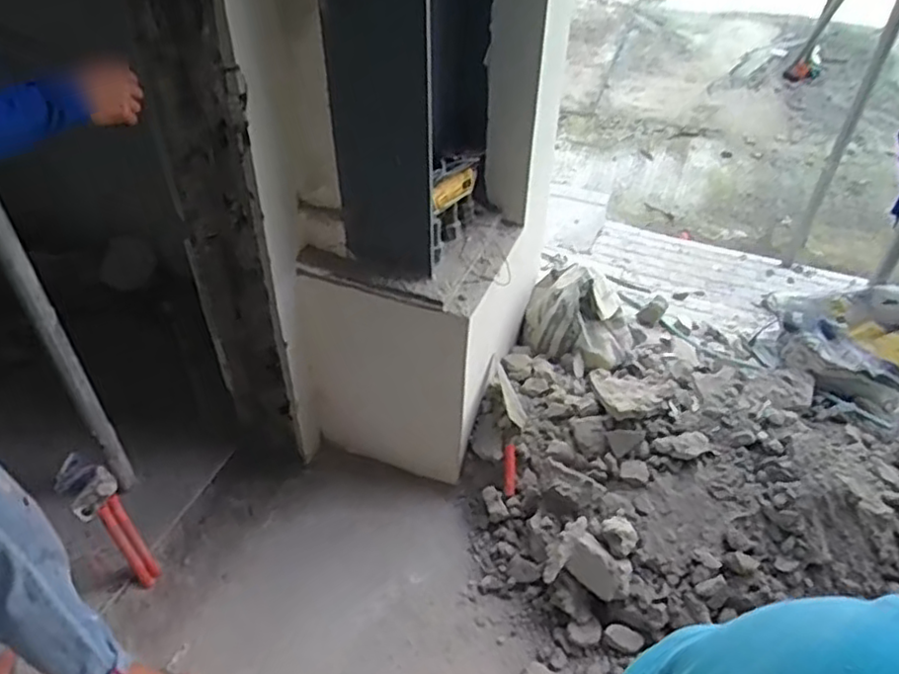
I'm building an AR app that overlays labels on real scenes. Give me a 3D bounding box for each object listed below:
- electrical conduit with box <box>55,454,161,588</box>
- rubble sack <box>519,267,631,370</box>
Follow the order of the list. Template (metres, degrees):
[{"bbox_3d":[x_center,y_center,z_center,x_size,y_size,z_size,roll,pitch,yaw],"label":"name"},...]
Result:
[{"bbox_3d":[-0.743,0.417,1.510,0.137,0.377,0.094,19,44,19],"label":"electrical conduit with box"},{"bbox_3d":[0.358,-0.078,1.948,0.308,0.289,0.197,31,49,30],"label":"rubble sack"}]

